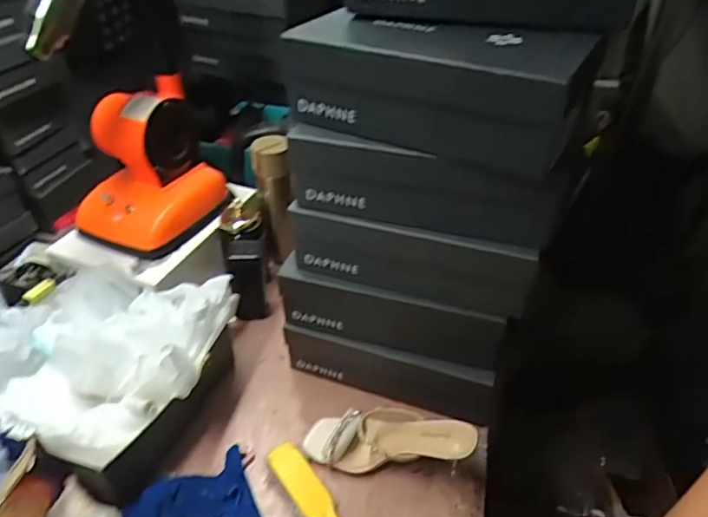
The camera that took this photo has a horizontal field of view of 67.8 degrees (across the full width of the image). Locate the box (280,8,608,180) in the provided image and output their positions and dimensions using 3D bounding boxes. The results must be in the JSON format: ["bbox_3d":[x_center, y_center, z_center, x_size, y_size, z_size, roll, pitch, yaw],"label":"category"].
[{"bbox_3d":[0.083,-0.187,0.559,0.280,0.099,0.150,18,42,21],"label":"box"}]

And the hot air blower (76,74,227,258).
[{"bbox_3d":[-0.330,-0.149,0.836,0.162,0.198,0.200,15,41,17],"label":"hot air blower"}]

